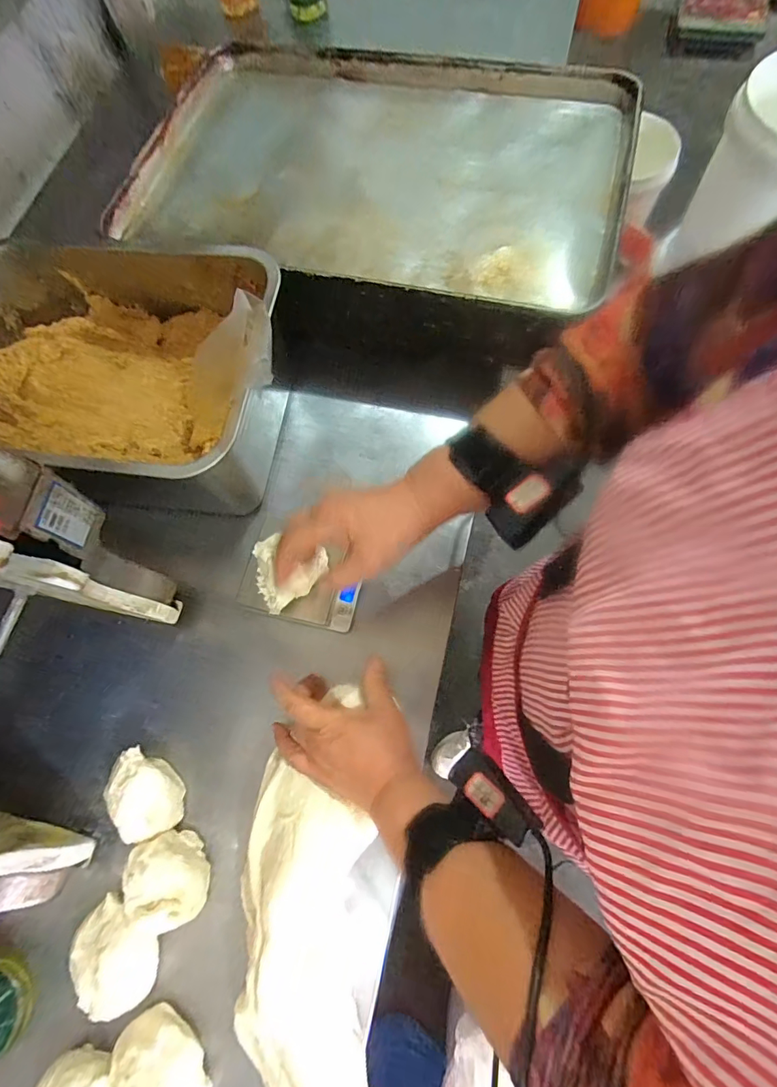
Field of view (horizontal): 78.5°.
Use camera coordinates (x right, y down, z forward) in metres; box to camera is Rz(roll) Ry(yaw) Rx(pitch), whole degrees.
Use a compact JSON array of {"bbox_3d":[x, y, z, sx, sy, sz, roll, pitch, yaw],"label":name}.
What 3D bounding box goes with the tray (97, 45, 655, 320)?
[{"bbox_3d":[-0.020,-0.466,0.599,0.596,0.054,0.393,13,71,8],"label":"tray"}]

